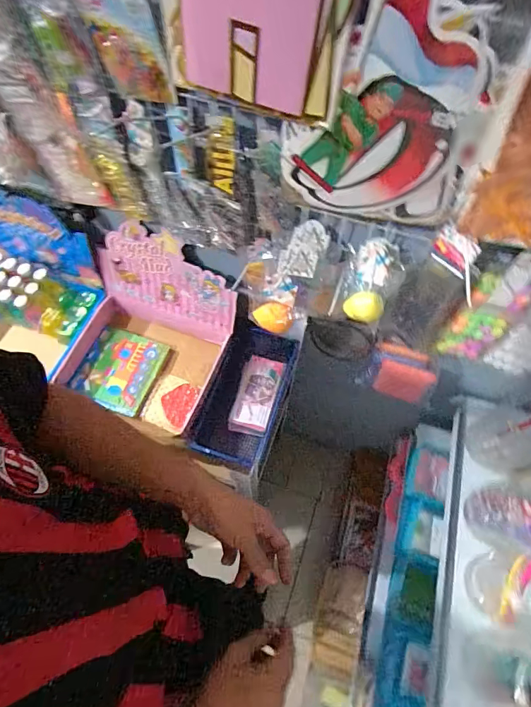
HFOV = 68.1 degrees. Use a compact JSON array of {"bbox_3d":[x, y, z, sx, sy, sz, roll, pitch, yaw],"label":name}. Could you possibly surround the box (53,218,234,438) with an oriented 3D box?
[{"bbox_3d":[-0.220,-0.044,0.718,0.268,0.226,0.238,27,67,12],"label":"box"}]

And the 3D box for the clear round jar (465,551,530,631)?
[{"bbox_3d":[0.371,0.333,0.544,0.105,0.146,0.093,15,65,7],"label":"clear round jar"}]

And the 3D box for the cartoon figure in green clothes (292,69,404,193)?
[{"bbox_3d":[0.075,-0.212,0.382,0.051,0.119,0.010,24,64,-16],"label":"cartoon figure in green clothes"}]

